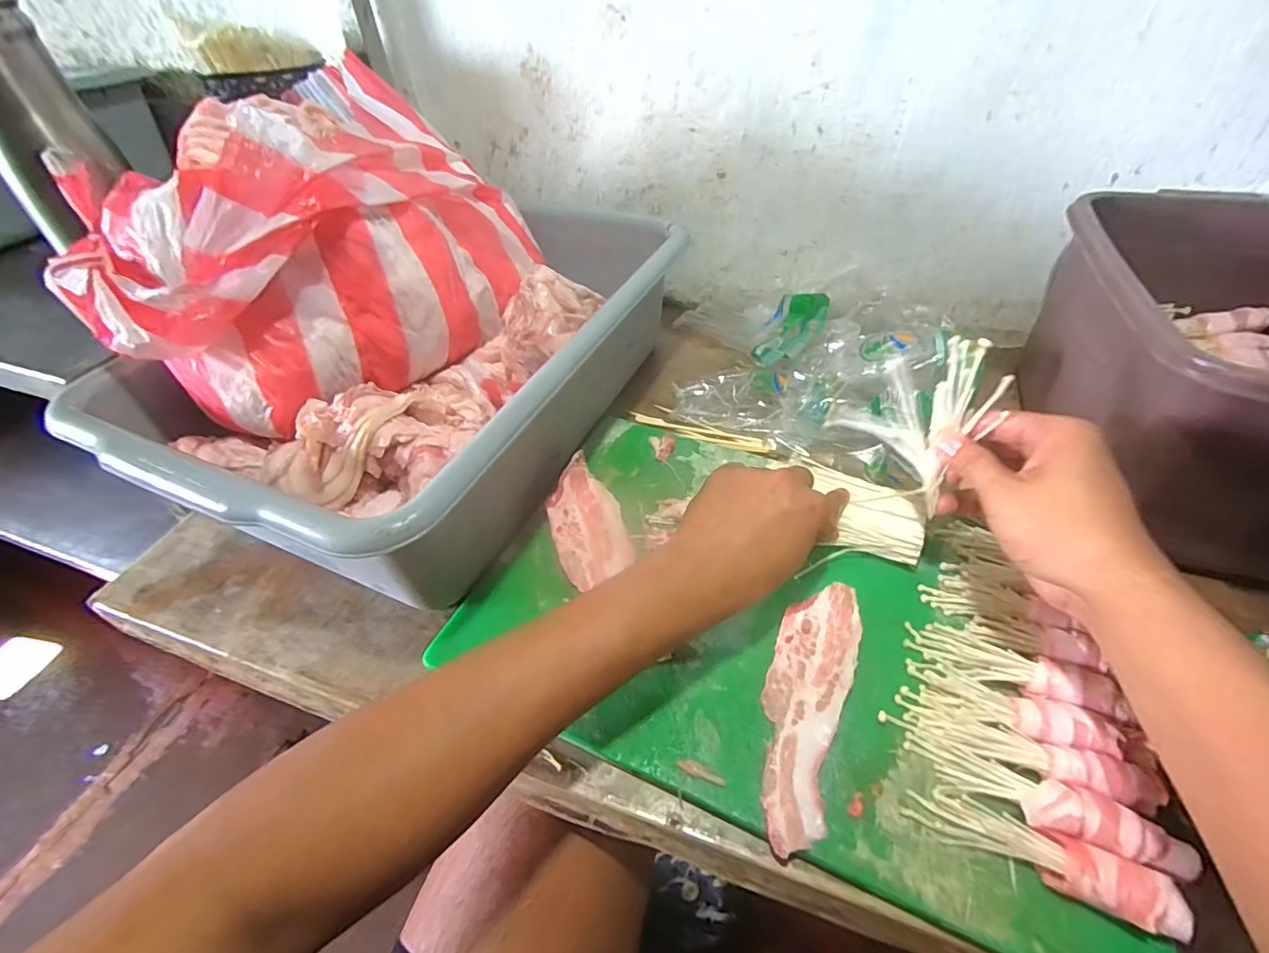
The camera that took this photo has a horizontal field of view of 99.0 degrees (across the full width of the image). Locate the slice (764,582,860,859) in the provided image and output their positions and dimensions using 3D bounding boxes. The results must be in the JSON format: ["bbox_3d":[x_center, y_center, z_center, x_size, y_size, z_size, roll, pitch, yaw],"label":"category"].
[{"bbox_3d":[0.112,0.143,0.355,0.051,0.012,0.173,17,49,18],"label":"slice"}]

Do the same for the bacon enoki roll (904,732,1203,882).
[{"bbox_3d":[0.221,0.178,0.297,0.130,0.021,0.028,12,46,32],"label":"bacon enoki roll"}]

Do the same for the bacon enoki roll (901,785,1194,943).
[{"bbox_3d":[0.211,0.196,0.284,0.117,0.022,0.026,20,50,21],"label":"bacon enoki roll"}]

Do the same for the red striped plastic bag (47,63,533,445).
[{"bbox_3d":[-0.263,-0.218,0.489,0.222,0.178,0.383,22,51,23],"label":"red striped plastic bag"}]

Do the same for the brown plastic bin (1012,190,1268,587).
[{"bbox_3d":[0.482,-0.087,0.445,0.244,0.169,0.345,12,47,14],"label":"brown plastic bin"}]

